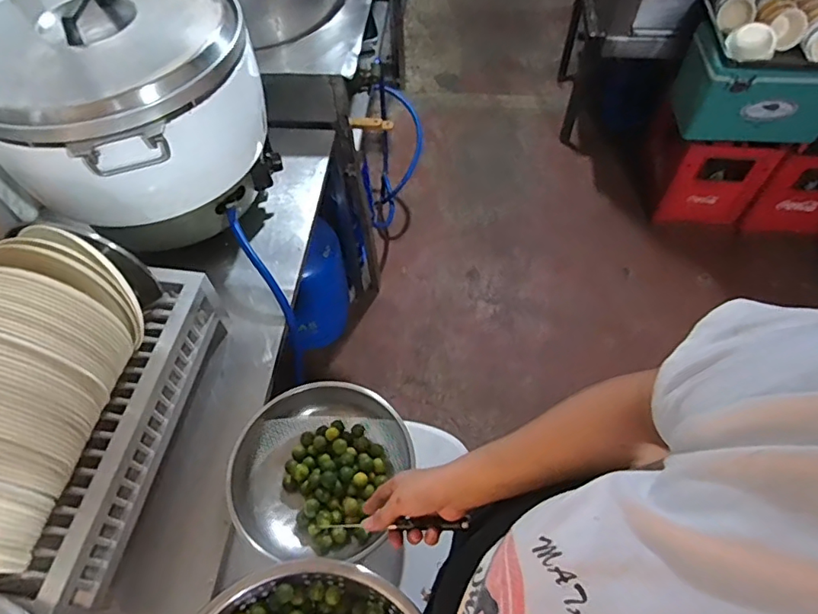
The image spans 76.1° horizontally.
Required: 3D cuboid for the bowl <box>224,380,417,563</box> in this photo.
[{"bbox_3d":[-0.139,0.258,0.841,0.259,0.088,0.260,-1,57,1],"label":"bowl"}]

